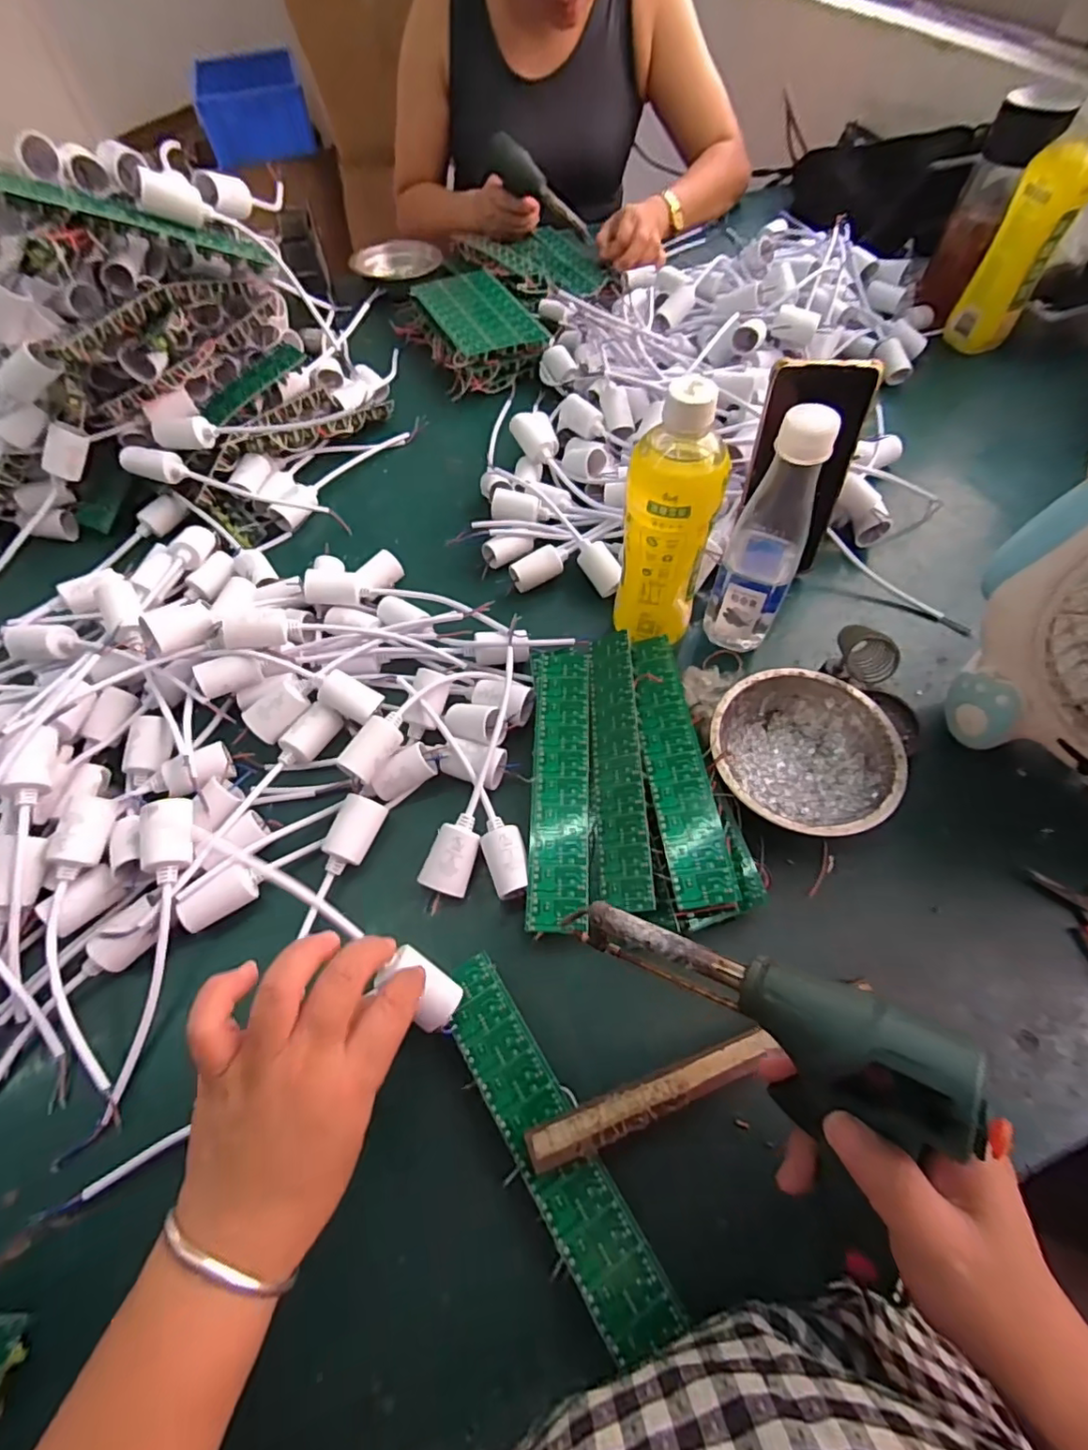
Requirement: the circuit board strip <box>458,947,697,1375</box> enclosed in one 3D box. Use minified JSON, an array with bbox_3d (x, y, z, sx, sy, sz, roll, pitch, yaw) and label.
[{"bbox_3d":[0.002,0.222,0.312,0.037,0.004,0.192,-27,62,-19],"label":"circuit board strip"}]

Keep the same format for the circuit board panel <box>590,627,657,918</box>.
[{"bbox_3d":[0.051,0.024,0.398,0.035,0.004,0.197,-14,62,25],"label":"circuit board panel"}]

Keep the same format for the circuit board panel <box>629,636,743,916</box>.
[{"bbox_3d":[0.090,0.023,0.397,0.037,0.012,0.199,-6,60,-2],"label":"circuit board panel"}]

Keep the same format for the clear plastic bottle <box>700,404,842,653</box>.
[{"bbox_3d":[0.165,-0.135,0.420,0.053,0.193,0.058,20,62,12],"label":"clear plastic bottle"}]

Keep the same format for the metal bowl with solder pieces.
[{"bbox_3d":[0.184,0.023,0.417,0.125,0.043,0.121,0,60,1],"label":"metal bowl with solder pieces"}]

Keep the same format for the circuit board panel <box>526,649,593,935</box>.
[{"bbox_3d":[0.012,0.035,0.403,0.043,0.009,0.207,0,60,1],"label":"circuit board panel"}]

